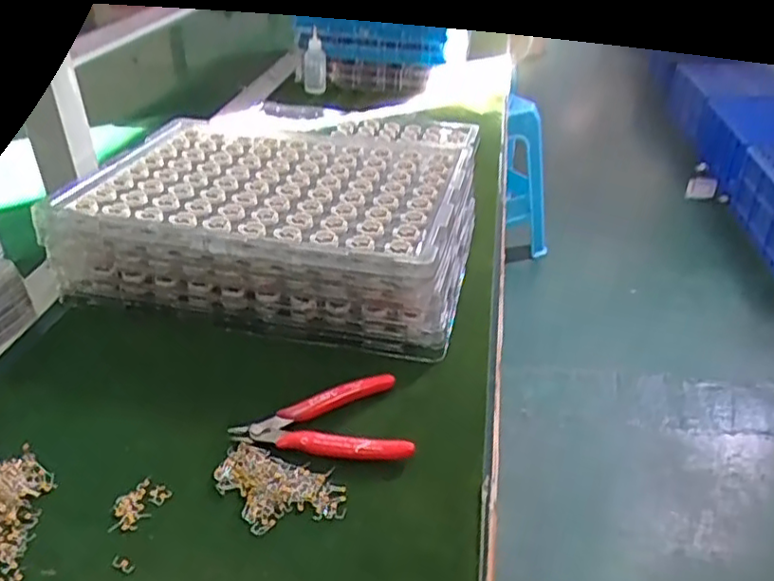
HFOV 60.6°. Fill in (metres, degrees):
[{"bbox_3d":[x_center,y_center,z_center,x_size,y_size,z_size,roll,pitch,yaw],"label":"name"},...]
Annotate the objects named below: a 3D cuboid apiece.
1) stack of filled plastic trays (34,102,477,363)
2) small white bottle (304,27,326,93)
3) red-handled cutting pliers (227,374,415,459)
[{"bbox_3d":[-0.101,-0.067,0.650,0.356,0.089,0.260,6,33,11],"label":"stack of filled plastic trays"},{"bbox_3d":[-0.125,-0.395,1.141,0.040,0.103,0.034,-4,33,-5],"label":"small white bottle"},{"bbox_3d":[-0.047,0.095,0.467,0.118,0.014,0.078,-6,33,-9],"label":"red-handled cutting pliers"}]

